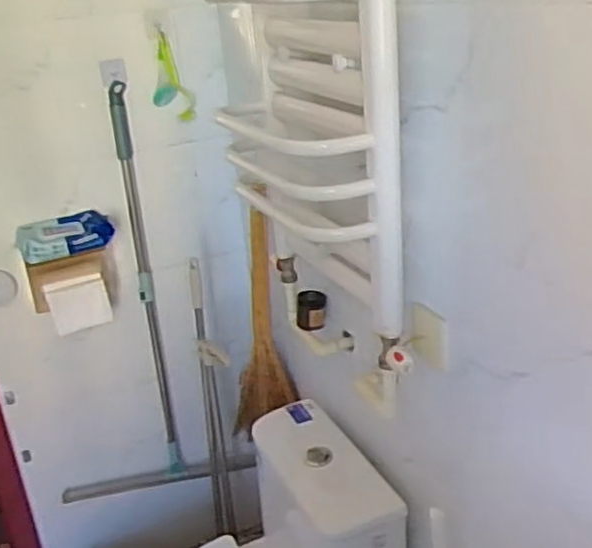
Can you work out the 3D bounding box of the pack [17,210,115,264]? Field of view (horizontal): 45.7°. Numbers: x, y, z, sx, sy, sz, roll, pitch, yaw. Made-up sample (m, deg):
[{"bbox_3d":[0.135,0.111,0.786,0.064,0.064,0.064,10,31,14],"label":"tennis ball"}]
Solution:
[{"bbox_3d":[-0.507,-0.083,1.552,0.197,0.058,0.132,-13,25,-17],"label":"pack"}]

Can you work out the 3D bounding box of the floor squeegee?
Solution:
[{"bbox_3d":[-0.404,0.107,1.741,0.489,1.093,0.093,-12,24,-15],"label":"floor squeegee"}]

